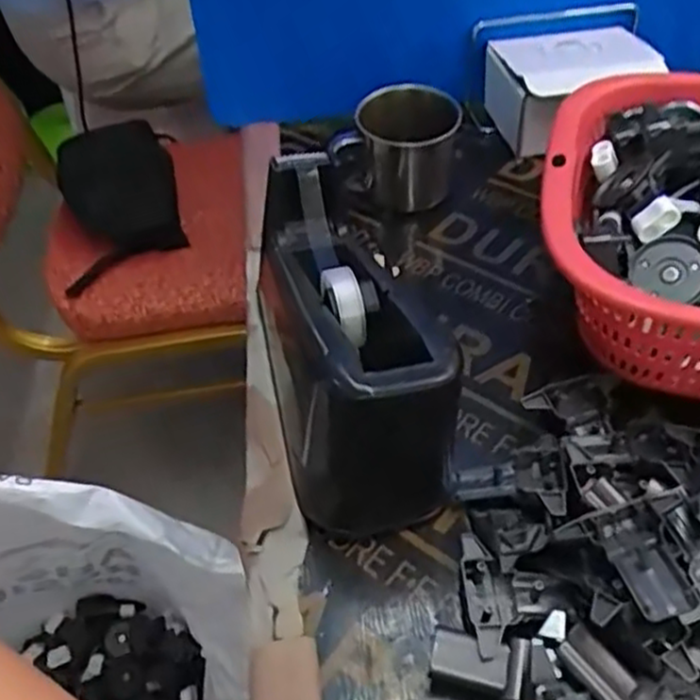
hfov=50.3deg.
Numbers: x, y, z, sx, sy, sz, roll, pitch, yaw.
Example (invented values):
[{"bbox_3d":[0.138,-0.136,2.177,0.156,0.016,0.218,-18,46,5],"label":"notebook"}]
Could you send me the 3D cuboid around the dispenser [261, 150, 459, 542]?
[{"bbox_3d":[-0.002,-0.007,0.409,0.083,0.104,0.186,-12,46,-7],"label":"dispenser"}]

